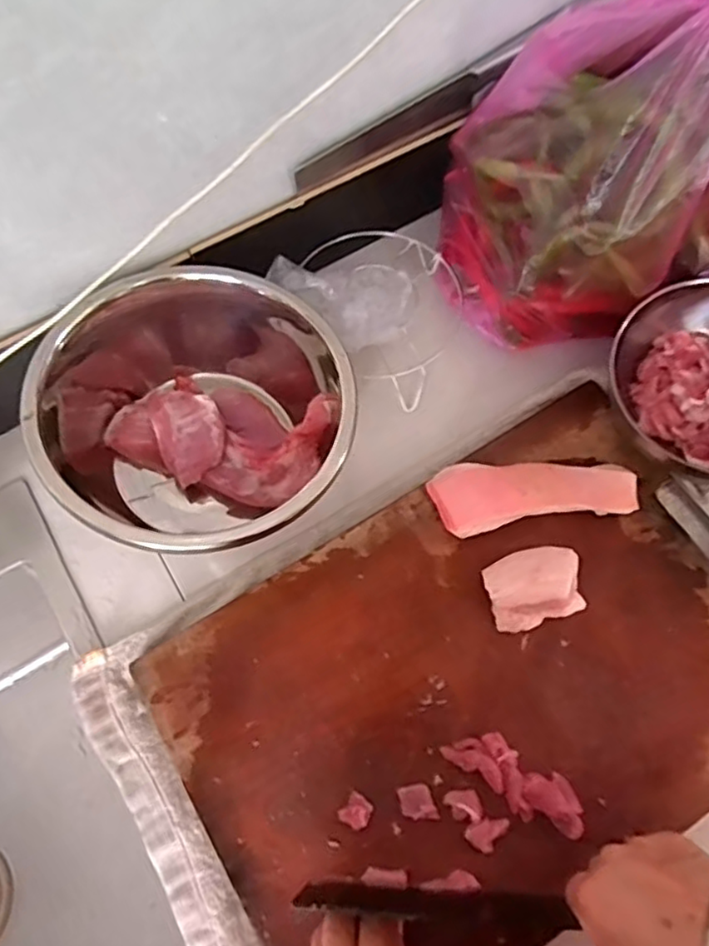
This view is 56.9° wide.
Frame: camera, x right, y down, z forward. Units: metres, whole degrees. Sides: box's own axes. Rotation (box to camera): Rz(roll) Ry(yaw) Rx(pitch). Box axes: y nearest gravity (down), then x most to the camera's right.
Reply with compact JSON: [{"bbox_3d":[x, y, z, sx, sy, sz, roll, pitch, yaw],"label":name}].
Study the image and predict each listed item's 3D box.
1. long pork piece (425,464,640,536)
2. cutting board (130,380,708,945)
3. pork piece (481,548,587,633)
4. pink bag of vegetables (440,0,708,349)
[{"bbox_3d":[0.138,0.014,0.509,0.151,0.029,0.054,-9,68,-2],"label":"long pork piece"},{"bbox_3d":[0.098,0.148,0.476,0.440,0.034,0.300,-30,71,-11],"label":"cutting board"},{"bbox_3d":[0.134,0.083,0.484,0.070,0.031,0.053,-17,69,-6],"label":"pork piece"},{"bbox_3d":[0.221,-0.235,0.492,0.282,0.225,0.180,6,68,3],"label":"pink bag of vegetables"}]

